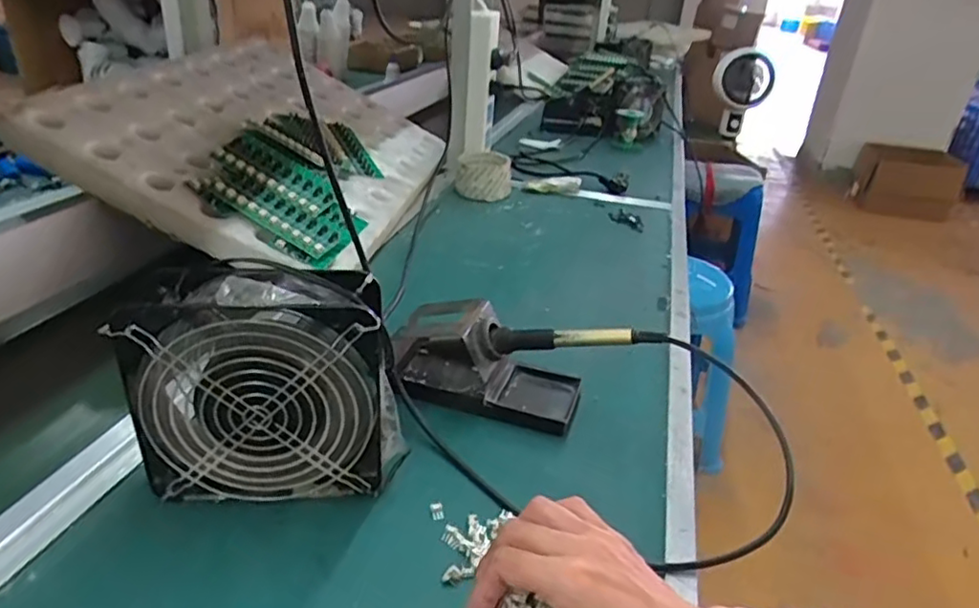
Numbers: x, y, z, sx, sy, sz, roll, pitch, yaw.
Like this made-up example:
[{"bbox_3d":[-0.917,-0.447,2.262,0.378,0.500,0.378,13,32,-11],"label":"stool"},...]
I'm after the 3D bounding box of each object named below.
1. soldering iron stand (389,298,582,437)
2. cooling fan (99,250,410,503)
[{"bbox_3d":[-0.006,0.046,0.531,0.165,0.072,0.077,13,30,16],"label":"soldering iron stand"},{"bbox_3d":[-0.139,0.053,0.409,0.160,0.153,0.062,2,28,-5],"label":"cooling fan"}]

